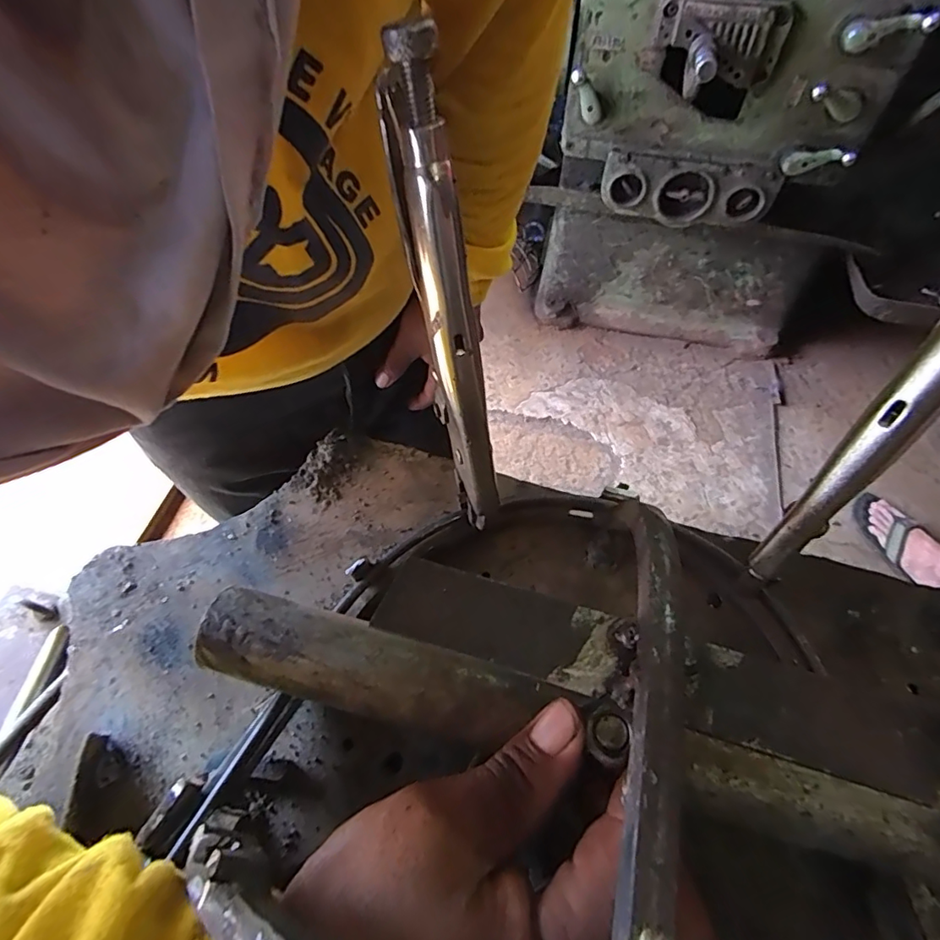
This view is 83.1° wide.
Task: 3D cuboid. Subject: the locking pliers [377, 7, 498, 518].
[{"bbox_3d":[-0.007,-0.041,0.186,0.014,0.171,0.024,-19,40,-11],"label":"locking pliers"}]

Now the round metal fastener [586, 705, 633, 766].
[{"bbox_3d":[0.043,0.082,0.163,0.014,0.004,0.014,0,59,0],"label":"round metal fastener"}]

